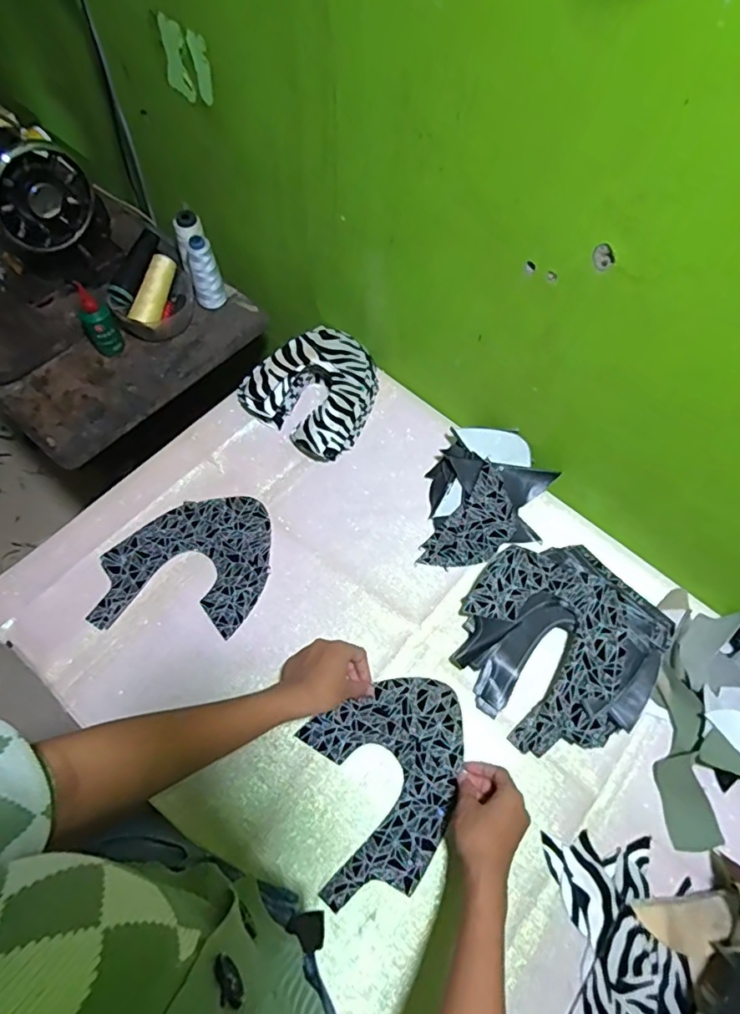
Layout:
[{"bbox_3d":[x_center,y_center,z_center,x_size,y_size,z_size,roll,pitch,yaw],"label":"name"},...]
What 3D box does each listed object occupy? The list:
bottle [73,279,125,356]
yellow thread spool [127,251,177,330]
[{"bbox_3d":[-0.397,-0.270,0.802,0.042,0.095,0.047,-27,68,-15],"label":"bottle"},{"bbox_3d":[-0.318,-0.320,0.821,0.036,0.035,0.109,21,88,8],"label":"yellow thread spool"}]

